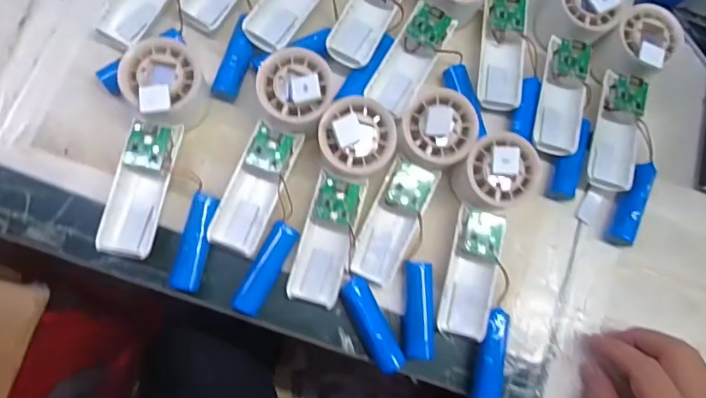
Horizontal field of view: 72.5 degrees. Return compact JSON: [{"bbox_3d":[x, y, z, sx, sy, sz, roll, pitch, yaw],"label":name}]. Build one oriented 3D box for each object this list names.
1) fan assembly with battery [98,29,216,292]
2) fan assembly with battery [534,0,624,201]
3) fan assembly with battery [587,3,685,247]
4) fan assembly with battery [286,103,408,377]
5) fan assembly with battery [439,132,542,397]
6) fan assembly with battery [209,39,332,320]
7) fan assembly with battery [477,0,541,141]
[{"bbox_3d":[-0.143,-0.027,0.368,0.077,0.058,0.187,2,95,-4],"label":"fan assembly with battery"},{"bbox_3d":[0.187,-0.100,0.411,0.059,0.045,0.188,10,79,-4],"label":"fan assembly with battery"},{"bbox_3d":[0.237,-0.064,0.412,0.064,0.049,0.201,10,79,-4],"label":"fan assembly with battery"},{"bbox_3d":[-0.005,0.028,0.361,0.084,0.049,0.199,-2,80,-6],"label":"fan assembly with battery"},{"bbox_3d":[0.102,0.053,0.370,0.061,0.052,0.200,11,79,-4],"label":"fan assembly with battery"},{"bbox_3d":[-0.063,-0.014,0.363,0.063,0.044,0.196,18,78,-3],"label":"fan assembly with battery"},{"bbox_3d":[0.140,-0.154,0.426,0.060,0.045,0.167,1,95,-5],"label":"fan assembly with battery"}]

